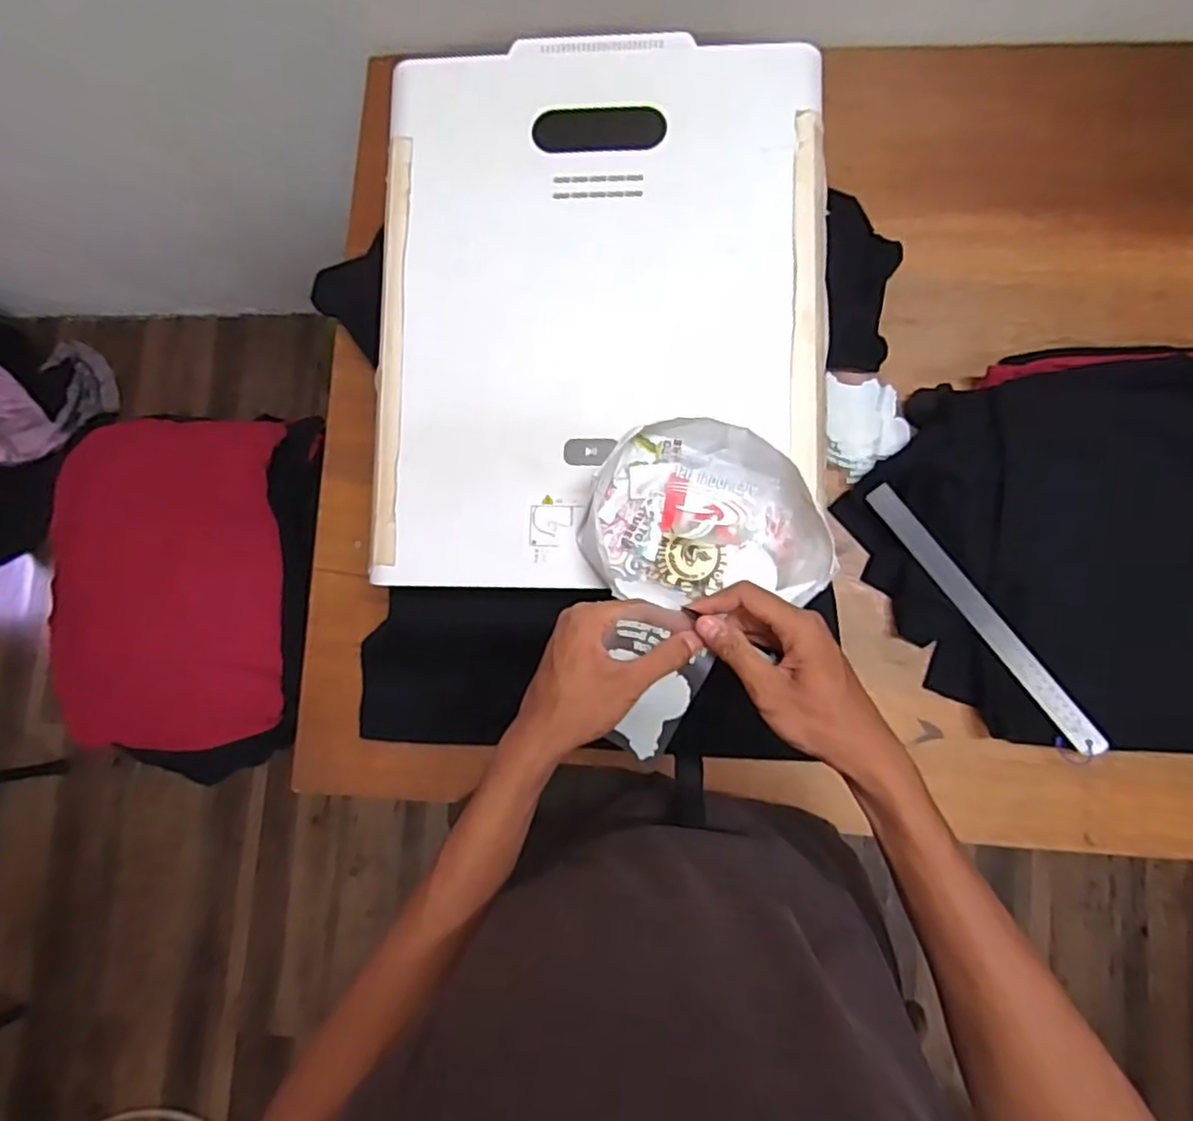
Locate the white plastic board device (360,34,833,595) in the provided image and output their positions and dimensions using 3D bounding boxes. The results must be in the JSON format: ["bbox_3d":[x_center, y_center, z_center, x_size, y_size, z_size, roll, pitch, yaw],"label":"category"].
[{"bbox_3d":[0.000,-0.226,0.605,0.396,0.026,0.495,2,85,4],"label":"white plastic board device"}]

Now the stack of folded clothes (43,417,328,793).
[{"bbox_3d":[-0.605,0.049,0.987,0.388,0.087,0.520,1,85,4],"label":"stack of folded clothes"}]

